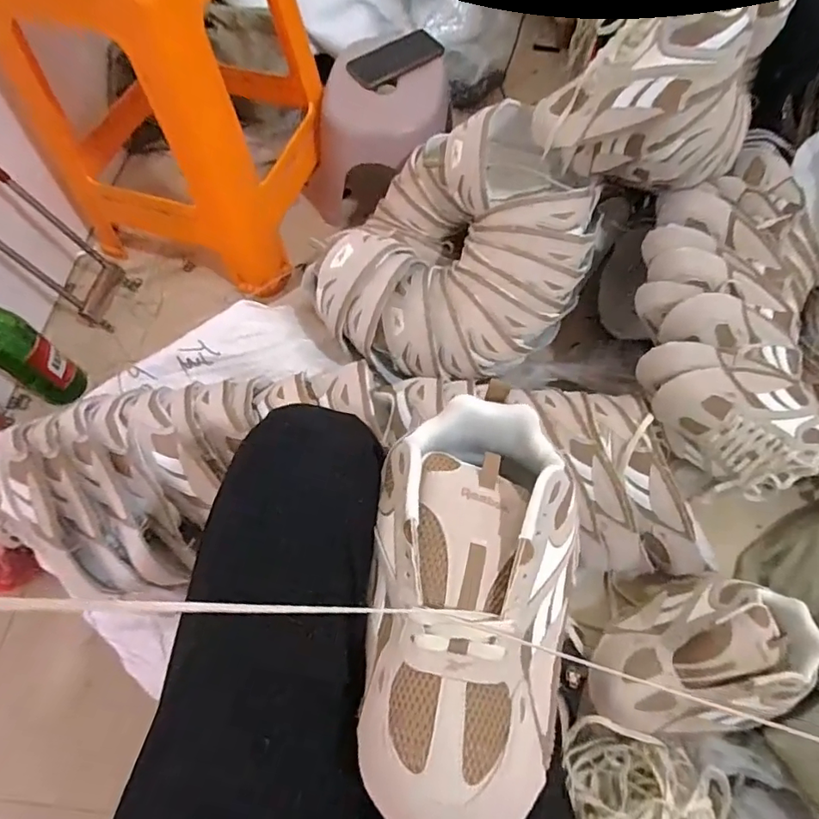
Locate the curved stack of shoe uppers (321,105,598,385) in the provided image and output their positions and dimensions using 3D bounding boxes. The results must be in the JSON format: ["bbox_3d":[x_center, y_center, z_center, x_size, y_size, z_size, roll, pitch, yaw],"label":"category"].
[{"bbox_3d":[0.080,-0.234,0.726,0.322,0.134,0.395,16,66,10],"label":"curved stack of shoe uppers"}]

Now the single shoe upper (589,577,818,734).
[{"bbox_3d":[0.326,0.254,0.568,0.252,0.082,0.146,-7,64,-1],"label":"single shoe upper"}]

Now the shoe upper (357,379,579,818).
[{"bbox_3d":[0.038,0.107,0.309,0.122,0.062,0.249,8,65,6],"label":"shoe upper"}]

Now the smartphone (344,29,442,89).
[{"bbox_3d":[-0.027,-0.612,0.907,0.162,0.010,0.078,-27,73,-4],"label":"smartphone"}]

